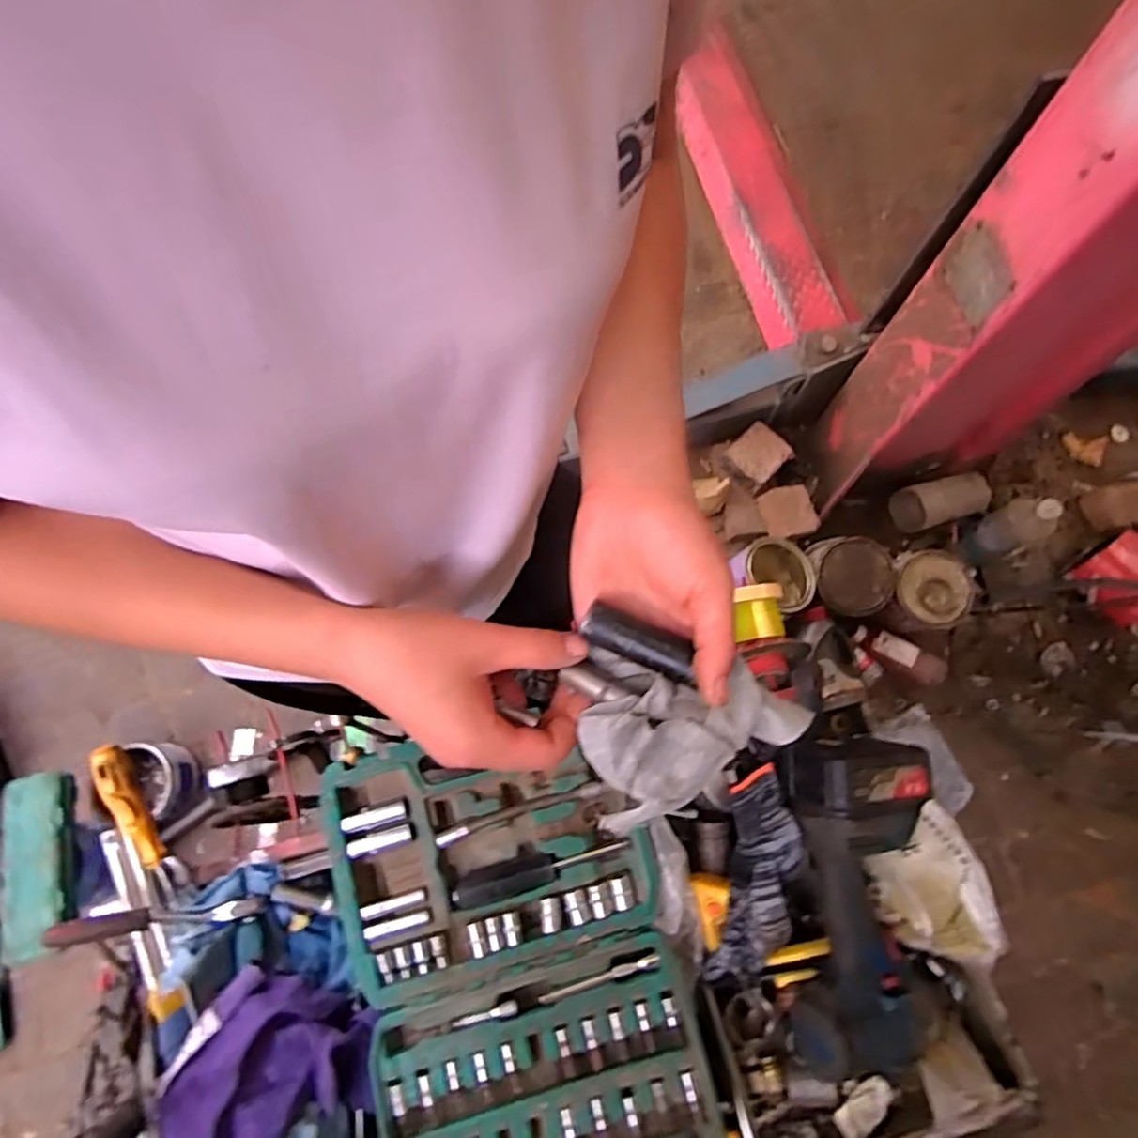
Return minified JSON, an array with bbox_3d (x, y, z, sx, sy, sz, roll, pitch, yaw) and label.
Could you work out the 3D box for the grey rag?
[{"bbox_3d":[0.060,0.088,0.324,0.118,0.048,0.086,8,70,4],"label":"grey rag"}]

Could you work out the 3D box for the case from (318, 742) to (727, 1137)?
[{"bbox_3d":[-0.038,0.320,0.501,0.250,0.052,0.375,-13,72,-7],"label":"case"}]

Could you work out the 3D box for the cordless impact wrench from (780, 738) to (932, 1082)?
[{"bbox_3d":[0.242,0.269,0.520,0.117,0.076,0.250,1,84,1],"label":"cordless impact wrench"}]

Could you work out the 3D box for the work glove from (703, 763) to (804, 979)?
[{"bbox_3d":[0.162,0.259,0.541,0.058,0.066,0.172,16,73,1],"label":"work glove"}]

